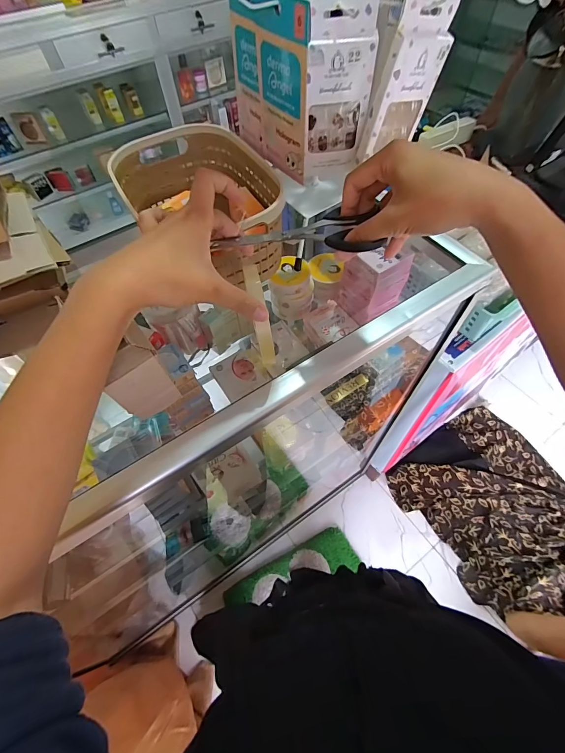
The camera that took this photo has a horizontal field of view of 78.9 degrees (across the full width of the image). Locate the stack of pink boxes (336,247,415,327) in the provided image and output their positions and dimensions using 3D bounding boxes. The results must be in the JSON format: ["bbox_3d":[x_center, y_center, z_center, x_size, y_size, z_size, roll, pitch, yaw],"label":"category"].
[{"bbox_3d":[0.151,-0.157,0.573,0.073,0.126,0.076,-34,64,-17],"label":"stack of pink boxes"}]

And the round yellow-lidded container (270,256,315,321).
[{"bbox_3d":[0.018,-0.160,0.648,0.080,0.103,0.073,-1,60,2],"label":"round yellow-lidded container"}]

